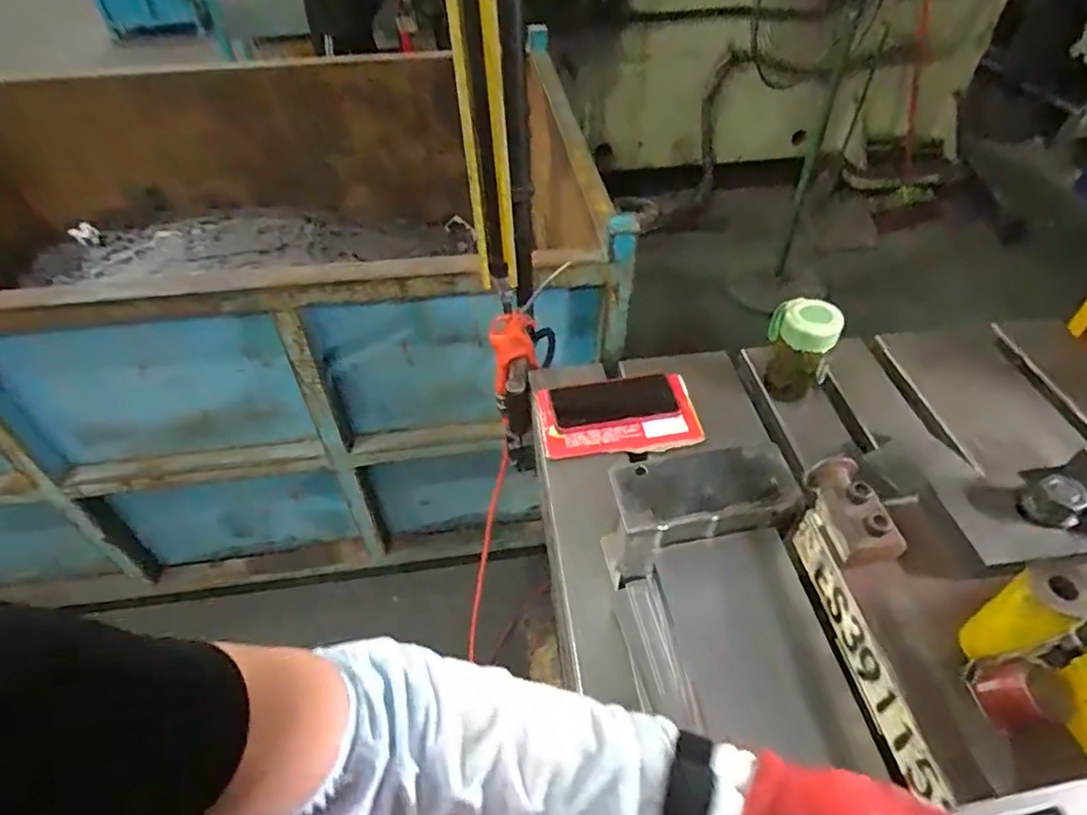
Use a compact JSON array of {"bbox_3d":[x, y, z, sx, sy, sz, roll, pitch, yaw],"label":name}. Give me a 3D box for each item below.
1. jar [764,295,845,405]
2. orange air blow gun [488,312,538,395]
[{"bbox_3d":[0.328,-0.075,0.796,0.077,0.131,0.058,16,49,15],"label":"jar"},{"bbox_3d":[-0.043,-0.072,0.901,0.062,0.149,0.029,-3,46,-3],"label":"orange air blow gun"}]

